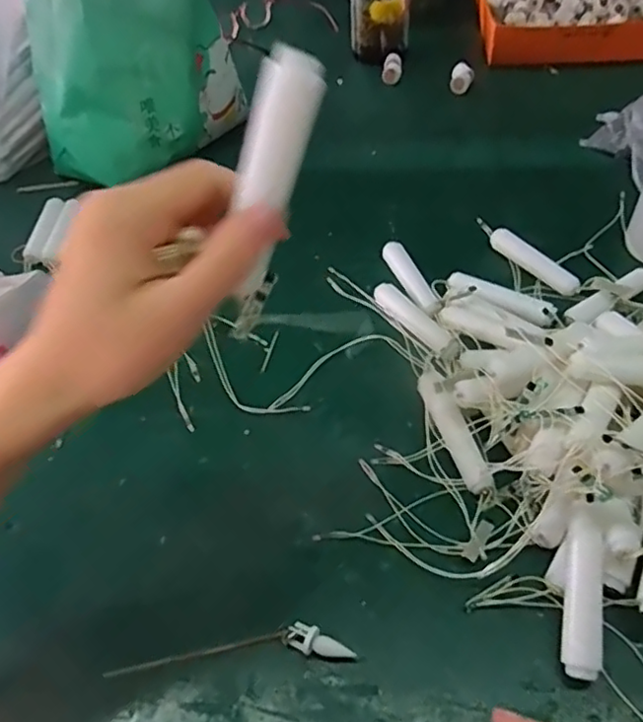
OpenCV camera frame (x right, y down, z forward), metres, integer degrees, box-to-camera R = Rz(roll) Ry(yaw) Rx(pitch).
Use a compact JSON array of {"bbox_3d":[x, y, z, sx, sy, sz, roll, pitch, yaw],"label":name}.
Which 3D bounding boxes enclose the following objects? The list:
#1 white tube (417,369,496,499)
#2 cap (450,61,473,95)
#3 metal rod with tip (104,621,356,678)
[{"bbox_3d":[0.089,0.047,0.414,0.020,0.024,0.092,-18,50,-11],"label":"white tube"},{"bbox_3d":[0.175,-0.352,0.759,0.026,0.023,0.044,8,50,11],"label":"cap"},{"bbox_3d":[-0.050,0.159,0.338,0.133,0.014,0.019,-4,49,1],"label":"metal rod with tip"}]

